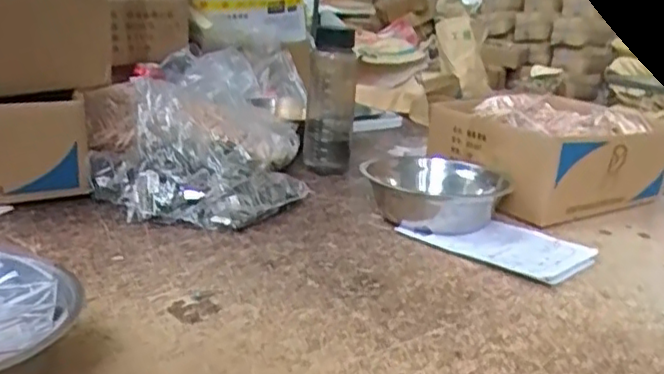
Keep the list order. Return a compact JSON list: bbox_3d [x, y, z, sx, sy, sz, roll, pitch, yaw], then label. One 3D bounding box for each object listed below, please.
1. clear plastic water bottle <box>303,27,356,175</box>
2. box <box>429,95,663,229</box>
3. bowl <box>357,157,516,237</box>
[{"bbox_3d":[-0.004,-0.146,1.073,0.083,0.226,0.063,4,18,1],"label":"clear plastic water bottle"},{"bbox_3d":[0.349,-0.056,1.055,0.332,0.143,0.282,-8,21,-34],"label":"box"},{"bbox_3d":[0.144,0.011,0.903,0.184,0.071,0.184,4,17,-1],"label":"bowl"}]

